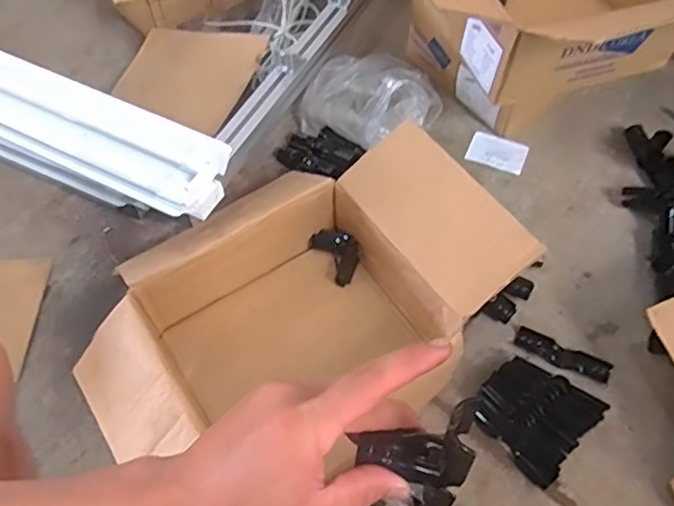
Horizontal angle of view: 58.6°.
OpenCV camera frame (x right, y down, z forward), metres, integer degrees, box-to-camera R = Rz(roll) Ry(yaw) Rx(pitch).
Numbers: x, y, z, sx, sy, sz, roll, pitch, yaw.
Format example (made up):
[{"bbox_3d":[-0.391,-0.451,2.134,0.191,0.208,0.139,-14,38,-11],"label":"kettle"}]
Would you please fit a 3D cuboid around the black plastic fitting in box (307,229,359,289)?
[{"bbox_3d":[0.003,-0.004,0.867,0.056,0.039,0.088,-30,62,-17],"label":"black plastic fitting in box"}]

